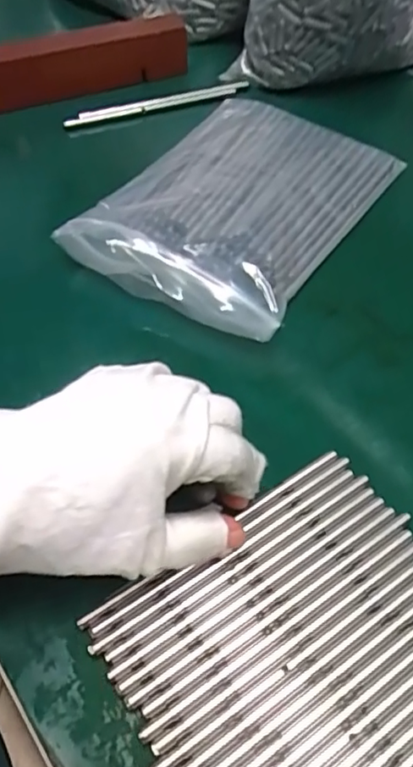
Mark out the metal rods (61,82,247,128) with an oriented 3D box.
[{"bbox_3d":[-0.038,-0.218,0.444,0.146,0.009,0.013,-13,58,-6],"label":"metal rods"}]

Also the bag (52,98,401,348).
[{"bbox_3d":[0.021,-0.115,0.355,0.131,0.037,0.184,28,63,20],"label":"bag"}]

